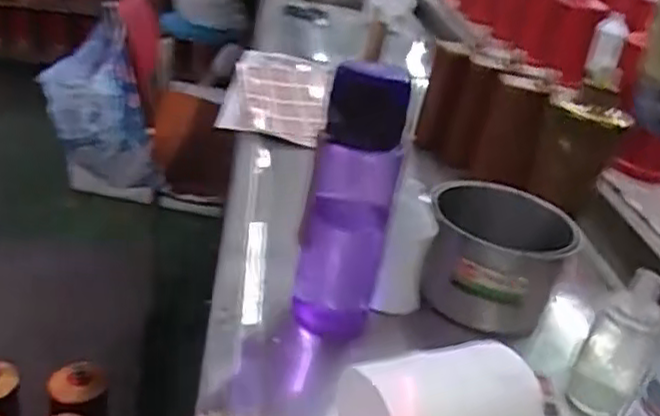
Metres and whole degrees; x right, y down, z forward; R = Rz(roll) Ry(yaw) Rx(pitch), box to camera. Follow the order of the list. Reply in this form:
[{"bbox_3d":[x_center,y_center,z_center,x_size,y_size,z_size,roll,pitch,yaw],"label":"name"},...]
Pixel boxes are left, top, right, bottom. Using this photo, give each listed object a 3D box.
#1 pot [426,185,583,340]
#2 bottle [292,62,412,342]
[{"bbox_3d":[0.156,0.053,0.685,0.126,0.110,0.129,6,26,-3],"label":"pot"},{"bbox_3d":[0.016,0.003,0.579,0.072,0.231,0.070,7,26,0],"label":"bottle"}]

